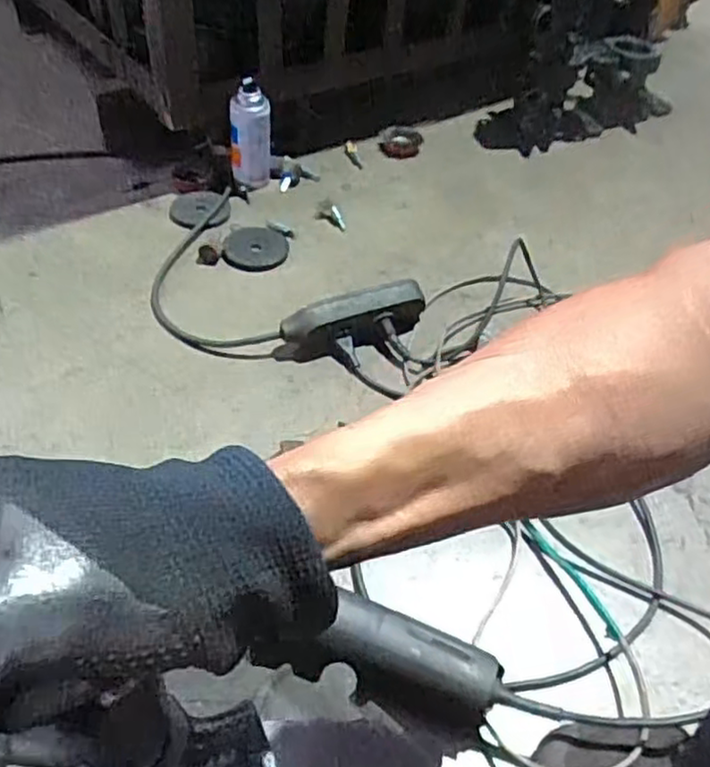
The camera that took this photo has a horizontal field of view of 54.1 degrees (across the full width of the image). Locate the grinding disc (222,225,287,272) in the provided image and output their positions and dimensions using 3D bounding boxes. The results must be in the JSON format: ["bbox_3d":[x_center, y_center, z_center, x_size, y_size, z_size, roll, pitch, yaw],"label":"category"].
[{"bbox_3d":[-0.142,-0.197,0.996,0.087,0.015,0.106,4,46,-2],"label":"grinding disc"}]

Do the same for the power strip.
[{"bbox_3d":[0.004,-0.077,0.864,0.189,0.061,0.050,-17,50,-20],"label":"power strip"}]

